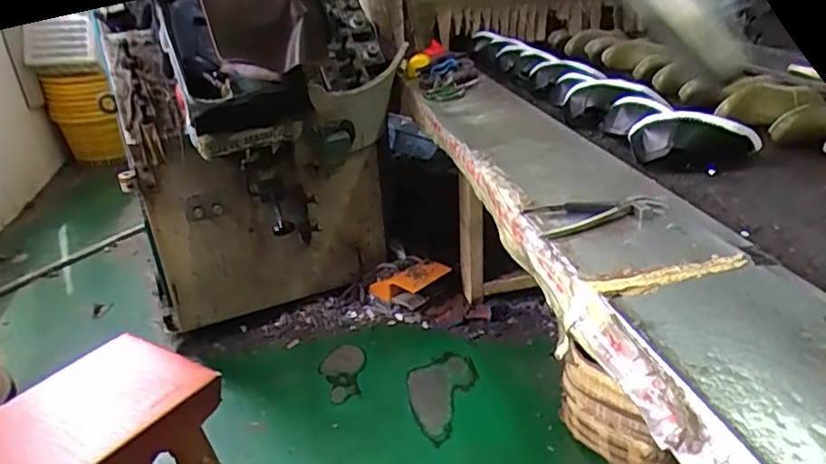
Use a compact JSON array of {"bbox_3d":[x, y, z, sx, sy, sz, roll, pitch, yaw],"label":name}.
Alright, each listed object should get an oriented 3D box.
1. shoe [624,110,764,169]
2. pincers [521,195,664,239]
[{"bbox_3d":[0.524,-0.172,1.077,0.236,0.095,0.075,-6,26,-1],"label":"shoe"},{"bbox_3d":[0.264,-0.025,0.825,0.198,0.015,0.081,-9,26,-8],"label":"pincers"}]

